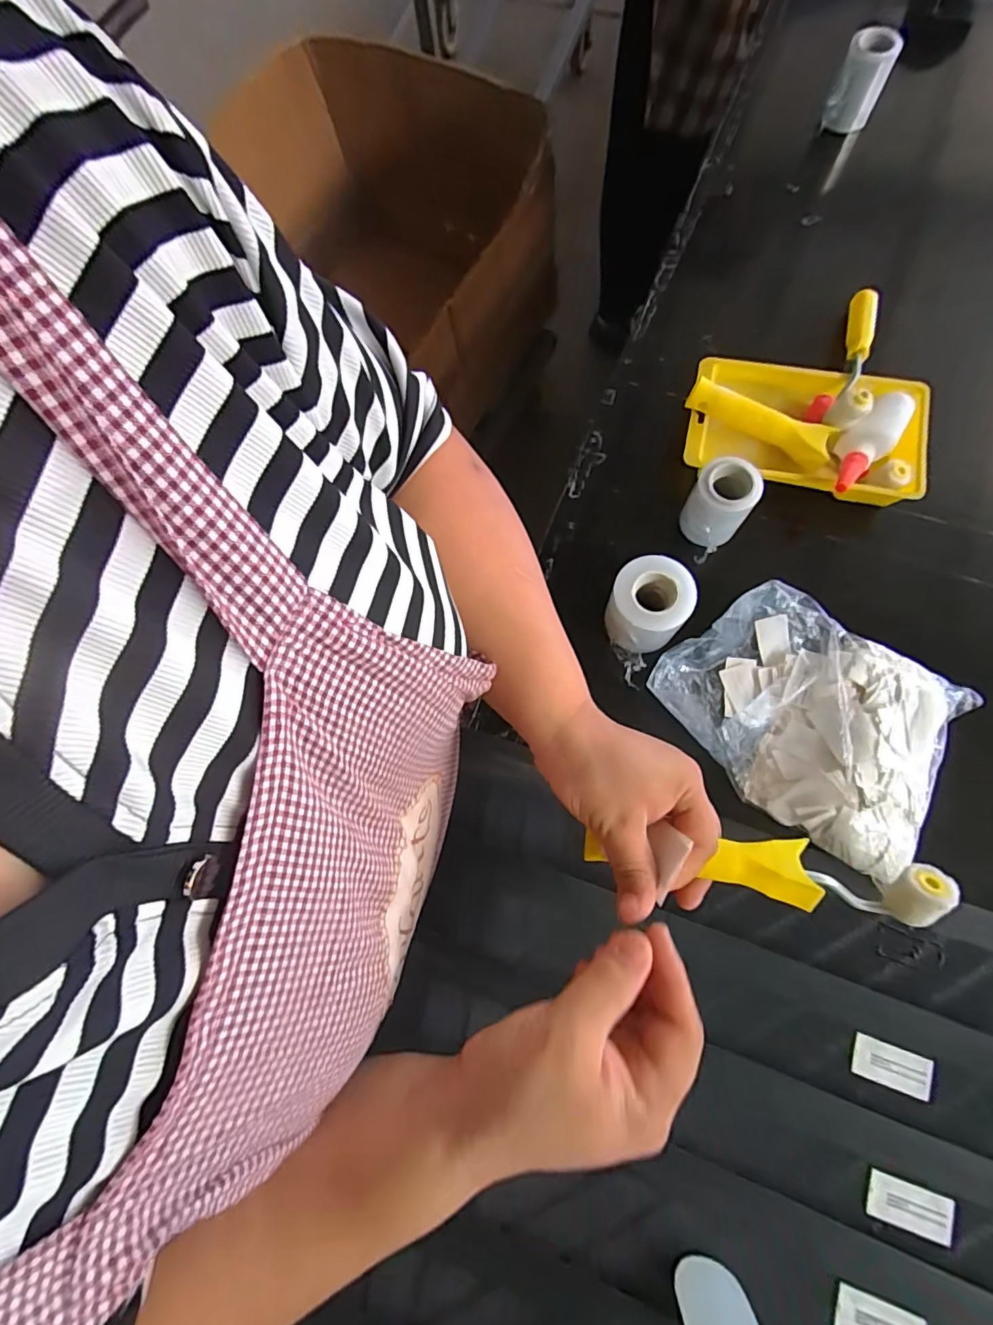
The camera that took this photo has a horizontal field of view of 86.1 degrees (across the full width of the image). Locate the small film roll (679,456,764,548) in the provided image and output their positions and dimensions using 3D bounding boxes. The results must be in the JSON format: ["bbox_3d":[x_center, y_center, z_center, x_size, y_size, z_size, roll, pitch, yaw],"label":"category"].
[{"bbox_3d":[0.190,-0.135,0.456,0.049,0.057,0.051,-1,73,2],"label":"small film roll"}]

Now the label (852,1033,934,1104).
[{"bbox_3d":[0.275,0.281,0.369,0.051,0.004,0.027,18,75,7],"label":"label"}]

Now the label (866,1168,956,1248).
[{"bbox_3d":[0.269,0.354,0.345,0.050,0.004,0.025,15,68,11],"label":"label"}]

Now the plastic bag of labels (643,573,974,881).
[{"bbox_3d":[0.240,0.041,0.419,0.215,0.044,0.162,29,76,10],"label":"plastic bag of labels"}]

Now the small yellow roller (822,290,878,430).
[{"bbox_3d":[0.331,-0.285,0.480,0.027,0.040,0.169,20,78,9],"label":"small yellow roller"}]

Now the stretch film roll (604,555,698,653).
[{"bbox_3d":[0.124,-0.047,0.438,0.061,0.055,0.061,-1,73,2],"label":"stretch film roll"}]

